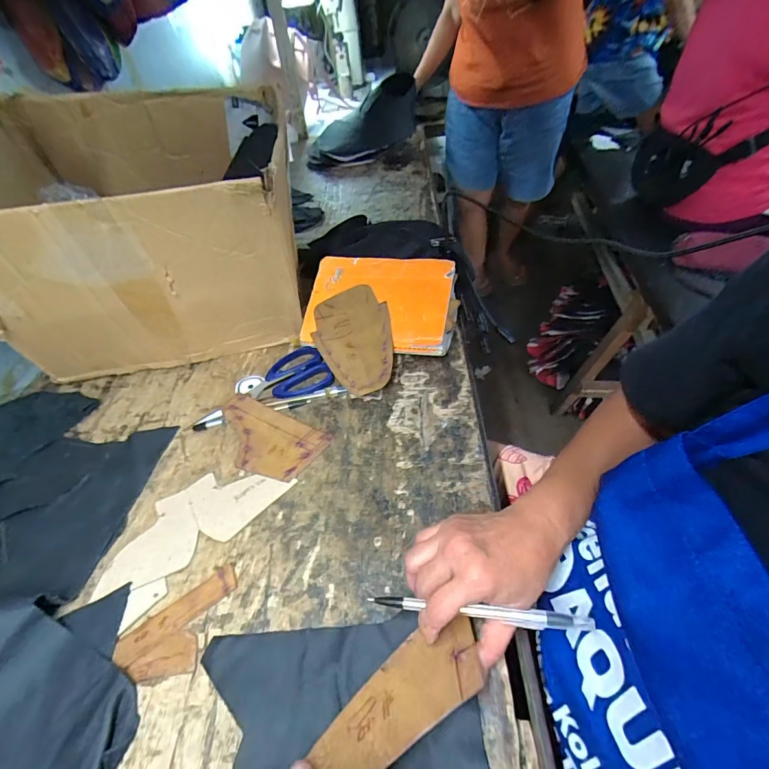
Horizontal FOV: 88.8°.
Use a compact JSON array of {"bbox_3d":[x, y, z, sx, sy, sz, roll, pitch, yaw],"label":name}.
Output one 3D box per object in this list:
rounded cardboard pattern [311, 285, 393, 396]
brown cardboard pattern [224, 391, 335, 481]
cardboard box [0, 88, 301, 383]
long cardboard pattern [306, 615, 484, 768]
[{"bbox_3d":[-0.042,-0.059,0.516,0.100,0.009,0.156,-13,63,8],"label":"rounded cardboard pattern"},{"bbox_3d":[-0.139,0.060,0.452,0.135,0.014,0.078,20,52,22],"label":"brown cardboard pattern"},{"bbox_3d":[-0.328,-0.218,0.562,0.398,0.252,0.361,-13,47,-7],"label":"cardboard box"},{"bbox_3d":[-0.004,0.222,0.262,0.170,0.005,0.058,-27,22,-21],"label":"long cardboard pattern"}]

